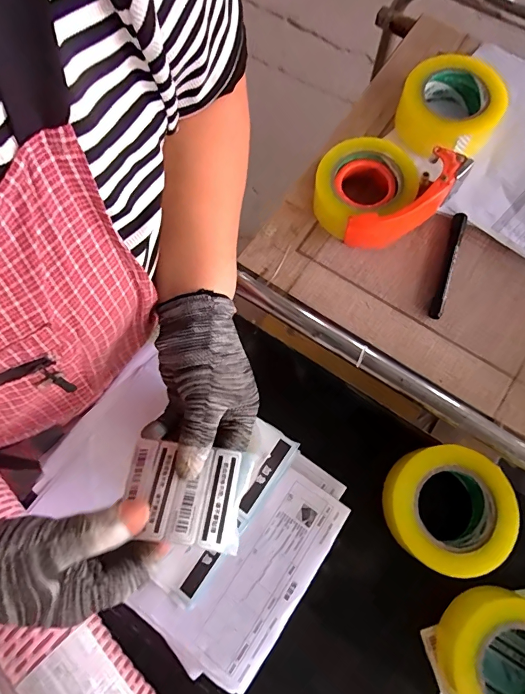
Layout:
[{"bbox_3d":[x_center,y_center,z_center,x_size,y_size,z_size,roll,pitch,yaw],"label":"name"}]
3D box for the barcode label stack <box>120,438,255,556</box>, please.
[{"bbox_3d":[-0.058,0.107,0.302,0.090,0.009,0.067,9,54,4],"label":"barcode label stack"}]

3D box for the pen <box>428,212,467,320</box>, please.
[{"bbox_3d":[0.221,-0.097,0.489,0.015,0.015,0.136,19,78,2],"label":"pen"}]

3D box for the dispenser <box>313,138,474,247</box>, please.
[{"bbox_3d":[0.147,-0.197,0.501,0.166,0.061,0.120,-24,77,-2],"label":"dispenser"}]

